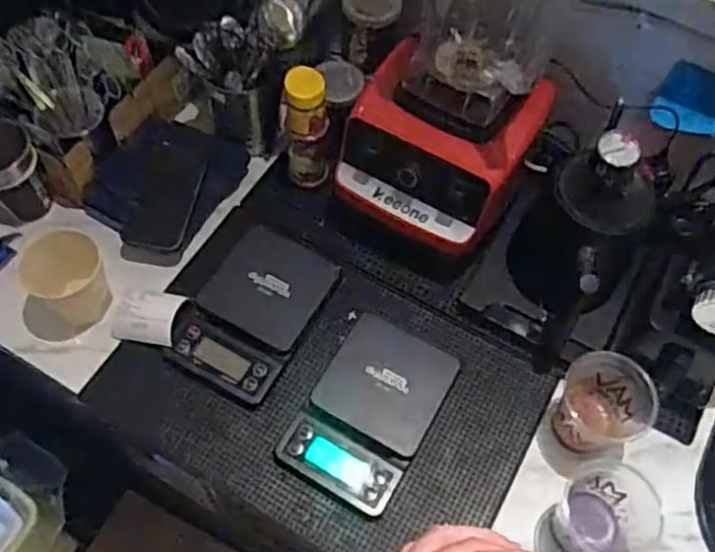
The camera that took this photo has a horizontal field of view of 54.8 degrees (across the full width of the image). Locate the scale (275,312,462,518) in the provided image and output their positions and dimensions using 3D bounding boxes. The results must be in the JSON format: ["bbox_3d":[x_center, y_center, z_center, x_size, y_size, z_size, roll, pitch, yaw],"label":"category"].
[{"bbox_3d":[0.014,0.141,0.732,0.125,0.031,0.184,28,64,12],"label":"scale"}]

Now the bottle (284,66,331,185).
[{"bbox_3d":[-0.059,-0.170,0.807,0.047,0.153,0.046,-4,61,-5],"label":"bottle"}]

